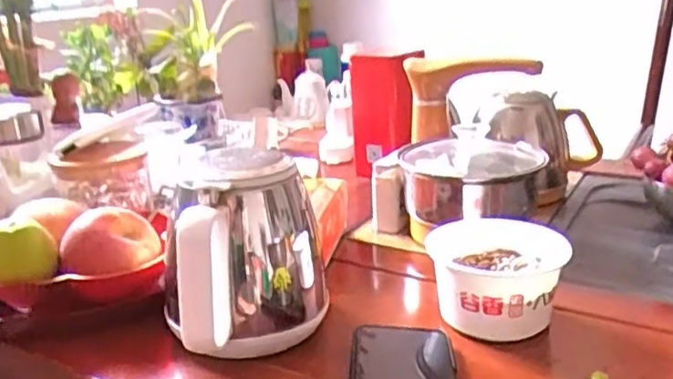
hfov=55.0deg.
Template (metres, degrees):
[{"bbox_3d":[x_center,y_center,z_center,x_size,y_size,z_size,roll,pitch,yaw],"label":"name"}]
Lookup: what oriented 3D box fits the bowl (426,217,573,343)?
[{"bbox_3d":[0.139,0.076,0.563,0.114,0.068,0.114,-2,18,1],"label":"bowl"}]

